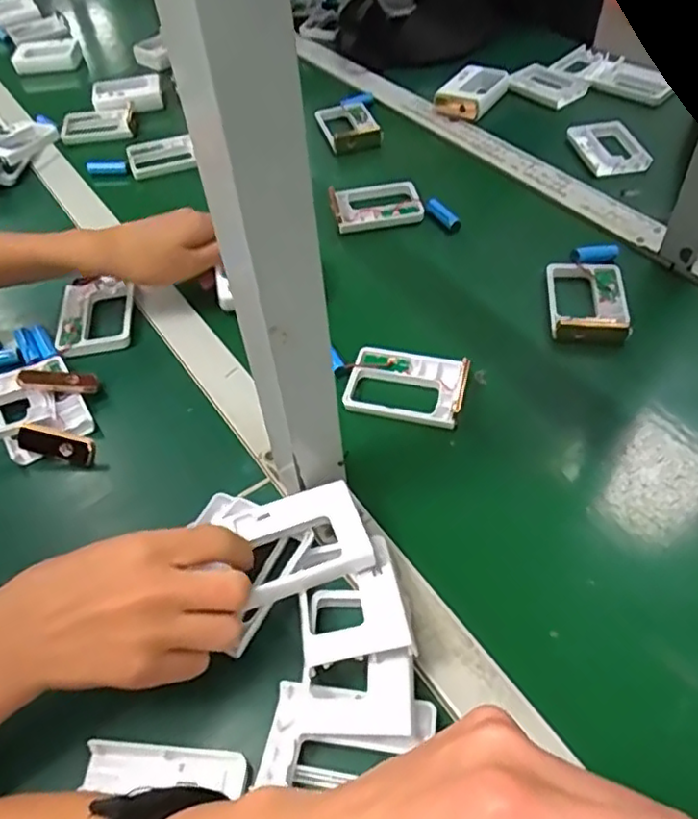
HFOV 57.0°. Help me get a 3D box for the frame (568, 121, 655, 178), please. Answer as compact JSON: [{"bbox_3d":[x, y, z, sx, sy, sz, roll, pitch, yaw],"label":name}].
[{"bbox_3d":[0.307,-0.309,0.758,0.073,0.011,0.101,-9,48,-4],"label":"frame"}]

